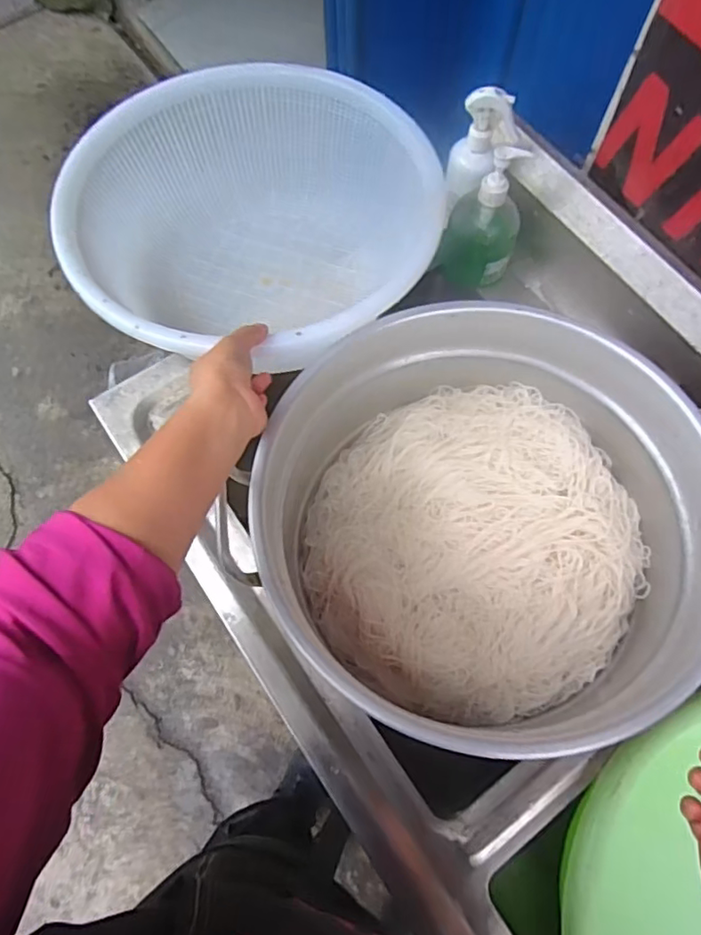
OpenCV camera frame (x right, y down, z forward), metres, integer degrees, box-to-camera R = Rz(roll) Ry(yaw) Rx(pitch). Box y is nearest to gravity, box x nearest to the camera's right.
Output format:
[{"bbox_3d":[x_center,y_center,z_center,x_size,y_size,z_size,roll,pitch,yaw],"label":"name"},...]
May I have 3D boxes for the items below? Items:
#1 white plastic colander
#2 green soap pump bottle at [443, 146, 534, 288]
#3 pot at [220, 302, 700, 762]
[{"bbox_3d":[-0.114,-0.265,0.679,0.365,0.155,0.398,0,66,-1],"label":"white plastic colander"},{"bbox_3d":[0.164,-0.299,0.684,0.085,0.161,0.098,17,67,7],"label":"green soap pump bottle"},{"bbox_3d":[0.132,0.051,0.611,0.422,0.206,0.429,0,66,-1],"label":"pot"}]

